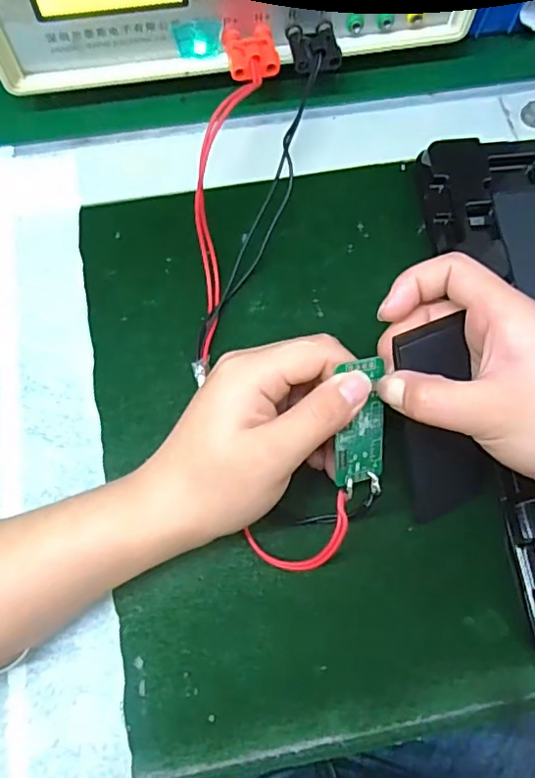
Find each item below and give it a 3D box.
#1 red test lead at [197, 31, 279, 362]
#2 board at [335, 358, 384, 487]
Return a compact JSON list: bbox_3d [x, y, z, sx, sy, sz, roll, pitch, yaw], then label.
[{"bbox_3d":[-0.018,-0.118,0.309,0.031,0.060,0.199,6,71,1],"label":"red test lead"},{"bbox_3d":[0.040,0.014,0.246,0.023,0.004,0.055,-8,107,-21],"label":"board"}]

